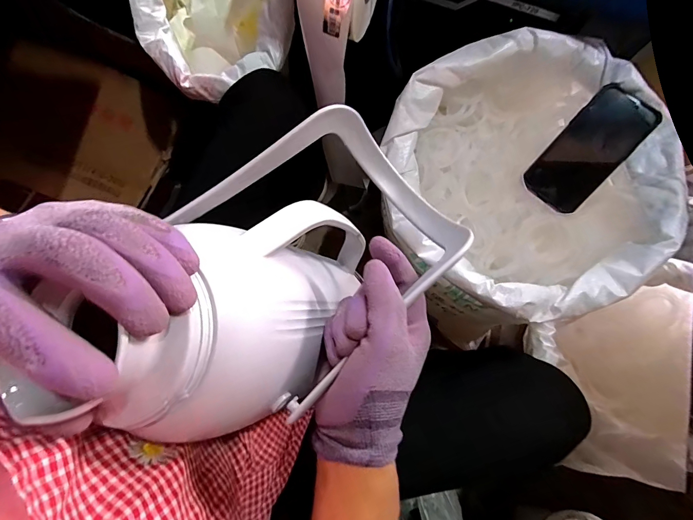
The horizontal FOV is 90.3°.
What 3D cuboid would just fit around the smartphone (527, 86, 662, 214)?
[{"bbox_3d":[0.322,-0.146,0.460,0.080,0.008,0.162,43,103,17],"label":"smartphone"}]

